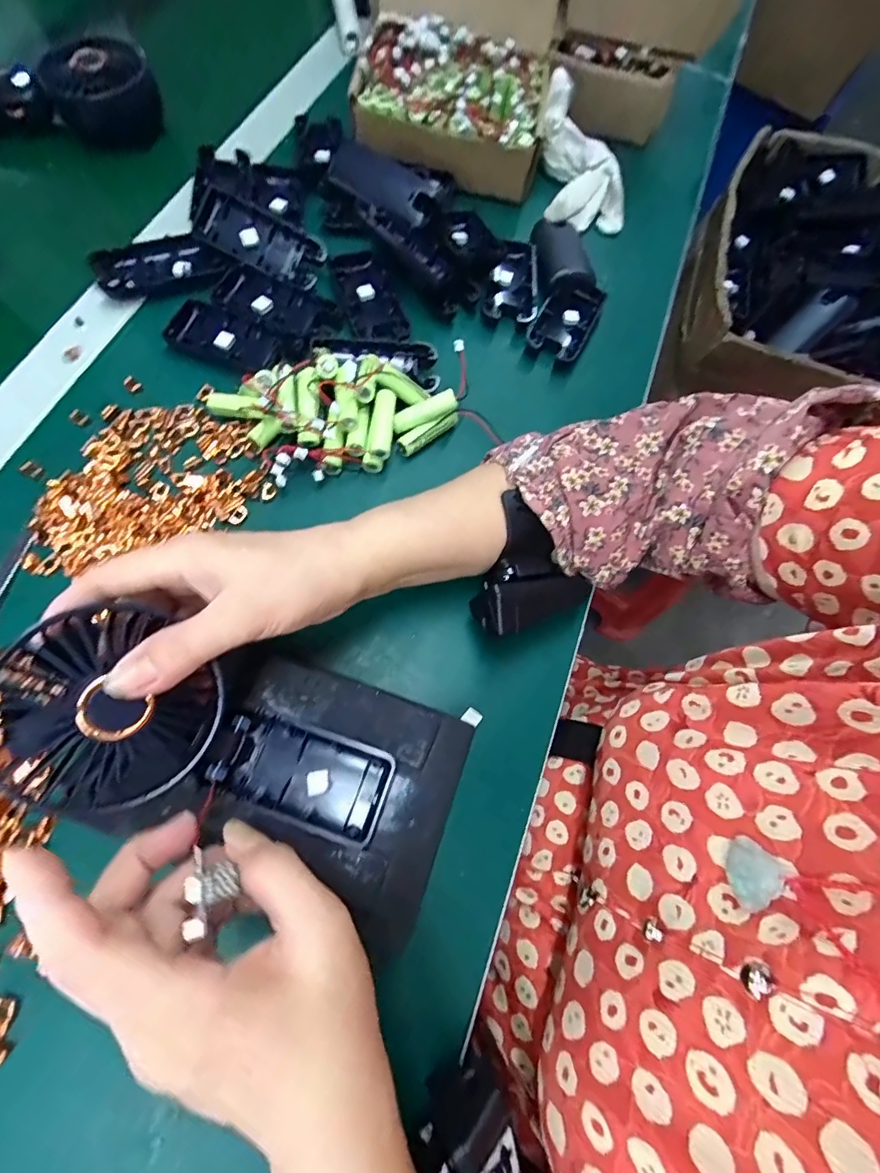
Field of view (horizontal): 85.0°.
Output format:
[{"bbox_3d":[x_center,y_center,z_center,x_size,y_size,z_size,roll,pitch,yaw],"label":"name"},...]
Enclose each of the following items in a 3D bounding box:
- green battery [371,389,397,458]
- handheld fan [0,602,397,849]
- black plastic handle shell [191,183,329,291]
[{"bbox_3d":[-0.040,-0.116,0.342,0.014,0.013,0.051,5,71,-3],"label":"green battery"},{"bbox_3d":[-0.109,0.074,0.233,0.172,0.042,0.084,29,66,-22],"label":"handheld fan"},{"bbox_3d":[-0.141,-0.272,0.378,0.096,0.021,0.044,23,68,-8],"label":"black plastic handle shell"}]

